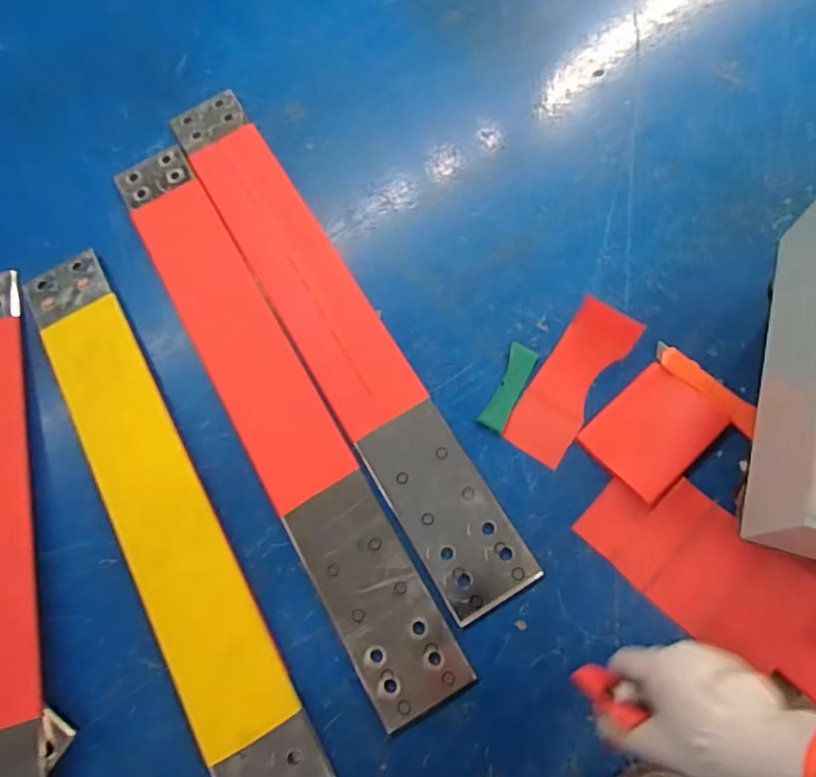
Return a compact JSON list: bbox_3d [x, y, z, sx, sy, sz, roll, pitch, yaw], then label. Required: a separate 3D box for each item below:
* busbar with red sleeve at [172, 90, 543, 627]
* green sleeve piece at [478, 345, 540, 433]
[{"bbox_3d":[-0.096,-0.095,0.670,0.092,0.009,0.718,-30,71,-4],"label":"busbar with red sleeve"},{"bbox_3d":[0.110,0.000,0.636,0.030,0.008,0.101,24,76,13],"label":"green sleeve piece"}]

